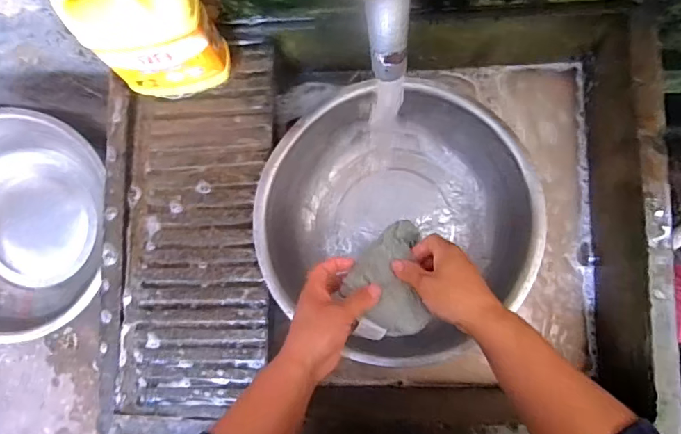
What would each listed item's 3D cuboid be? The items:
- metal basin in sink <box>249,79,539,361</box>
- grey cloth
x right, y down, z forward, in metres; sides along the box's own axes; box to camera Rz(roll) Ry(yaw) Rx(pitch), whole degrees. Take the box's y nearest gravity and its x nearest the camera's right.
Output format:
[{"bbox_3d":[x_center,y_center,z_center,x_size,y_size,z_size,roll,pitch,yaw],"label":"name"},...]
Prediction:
[{"bbox_3d":[0.081,0.002,0.721,0.360,0.169,0.360,0,86,5],"label":"metal basin in sink"},{"bbox_3d":[0.048,0.068,0.535,0.083,0.071,0.123,-3,86,5],"label":"grey cloth"}]

